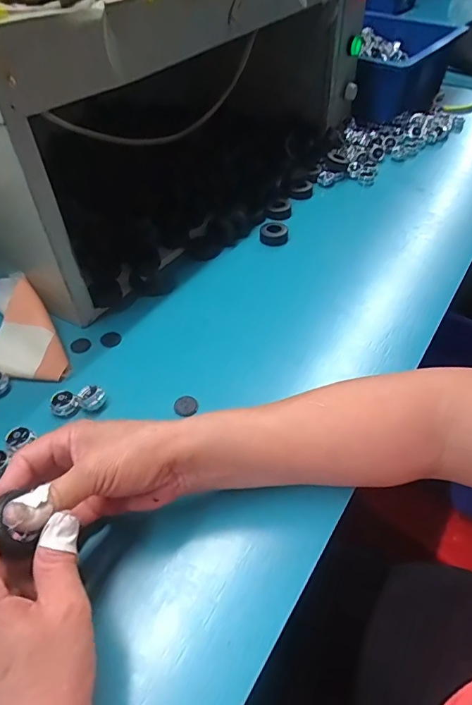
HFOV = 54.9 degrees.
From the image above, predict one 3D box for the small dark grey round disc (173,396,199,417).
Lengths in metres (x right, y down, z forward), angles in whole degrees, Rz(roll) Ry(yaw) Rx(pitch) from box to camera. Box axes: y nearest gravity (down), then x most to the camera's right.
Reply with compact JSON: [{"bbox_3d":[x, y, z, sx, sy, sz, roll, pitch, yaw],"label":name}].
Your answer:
[{"bbox_3d":[-0.046,0.049,0.416,0.022,0.007,0.019,2,48,2],"label":"small dark grey round disc"}]

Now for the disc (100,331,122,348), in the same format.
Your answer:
[{"bbox_3d":[-0.137,-0.015,0.497,0.022,0.005,0.024,0,48,0],"label":"disc"}]

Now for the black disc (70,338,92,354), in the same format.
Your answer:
[{"bbox_3d":[-0.168,-0.007,0.494,0.021,0.004,0.021,0,48,0],"label":"black disc"}]

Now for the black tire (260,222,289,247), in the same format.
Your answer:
[{"bbox_3d":[0.053,-0.163,0.630,0.038,0.017,0.040,3,48,3],"label":"black tire"}]

